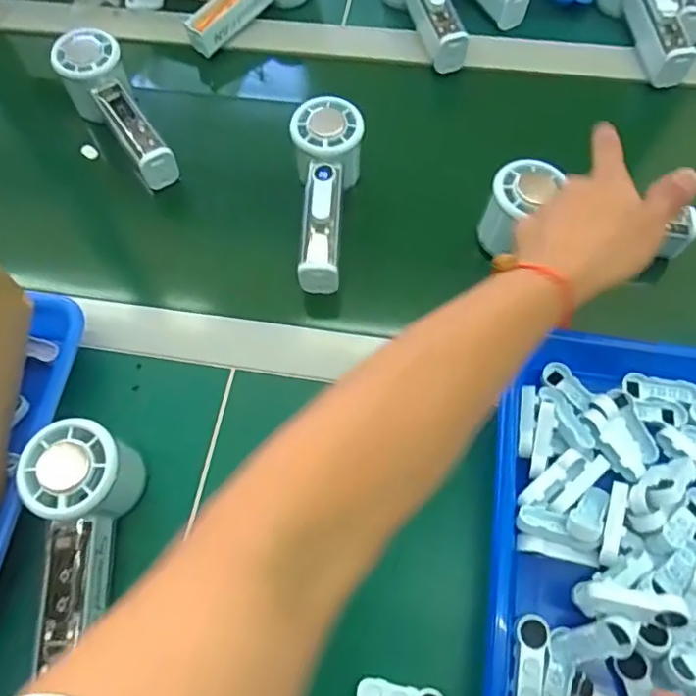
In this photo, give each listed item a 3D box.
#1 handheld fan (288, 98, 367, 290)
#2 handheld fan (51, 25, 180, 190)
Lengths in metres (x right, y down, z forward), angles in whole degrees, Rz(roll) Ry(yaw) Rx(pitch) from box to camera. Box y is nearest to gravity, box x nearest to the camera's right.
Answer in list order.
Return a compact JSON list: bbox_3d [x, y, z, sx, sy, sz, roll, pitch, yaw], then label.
[{"bbox_3d":[-0.019,-0.119,0.461,0.052,0.050,0.153,4,78,4],"label":"handheld fan"},{"bbox_3d":[-0.202,-0.209,0.510,0.053,0.056,0.153,-34,82,-14],"label":"handheld fan"}]

